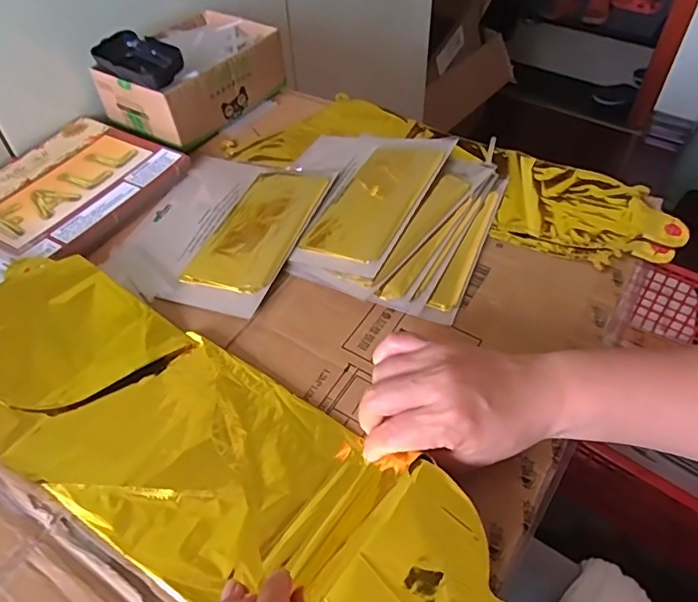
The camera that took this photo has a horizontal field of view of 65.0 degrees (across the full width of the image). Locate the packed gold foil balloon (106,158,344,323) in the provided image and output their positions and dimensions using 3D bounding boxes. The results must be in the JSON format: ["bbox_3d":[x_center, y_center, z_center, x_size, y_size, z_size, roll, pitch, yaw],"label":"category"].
[{"bbox_3d":[-0.119,-0.077,0.505,0.162,0.010,0.191,14,53,13],"label":"packed gold foil balloon"}]

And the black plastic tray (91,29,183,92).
[{"bbox_3d":[-0.222,-0.255,0.575,0.115,0.029,0.052,30,57,25],"label":"black plastic tray"}]

